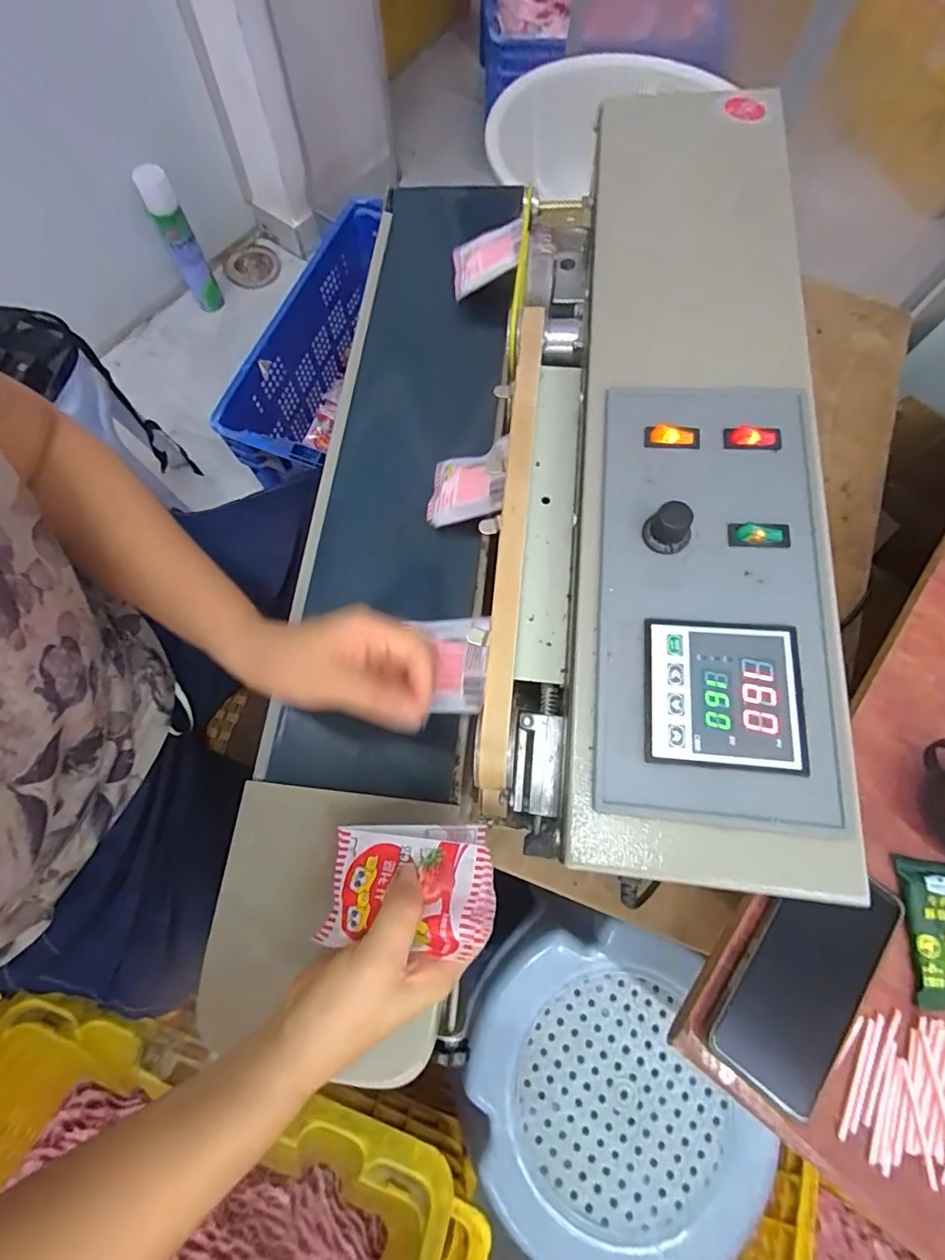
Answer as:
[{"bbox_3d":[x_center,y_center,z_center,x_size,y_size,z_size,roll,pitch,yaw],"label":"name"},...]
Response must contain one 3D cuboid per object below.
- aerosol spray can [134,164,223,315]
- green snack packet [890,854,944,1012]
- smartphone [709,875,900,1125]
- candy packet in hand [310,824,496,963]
[{"bbox_3d":[-0.652,-0.862,1.183,0.066,0.305,0.073,-27,75,-10],"label":"aerosol spray can"},{"bbox_3d":[0.333,0.214,0.367,0.051,0.009,0.094,7,72,0],"label":"green snack packet"},{"bbox_3d":[0.233,0.240,0.365,0.080,0.015,0.158,36,74,9],"label":"smartphone"},{"bbox_3d":[-0.039,0.147,0.302,0.101,0.015,0.064,-8,53,20],"label":"candy packet in hand"}]

